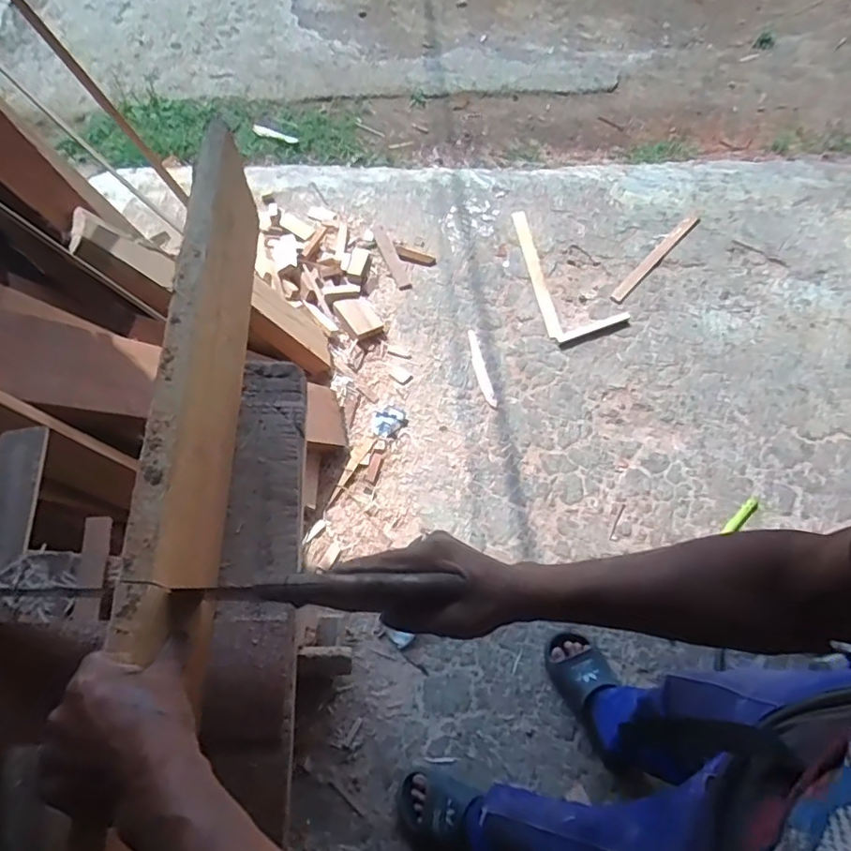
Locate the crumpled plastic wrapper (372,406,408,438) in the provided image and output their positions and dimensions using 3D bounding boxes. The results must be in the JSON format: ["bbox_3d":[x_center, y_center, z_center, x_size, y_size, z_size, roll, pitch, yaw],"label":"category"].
[{"bbox_3d":[-0.094,-0.008,1.465,0.076,0.018,0.091,37,67,14],"label":"crumpled plastic wrapper"}]

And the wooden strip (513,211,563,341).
[{"bbox_3d":[0.331,-0.459,1.707,0.039,0.027,0.454,-9,65,-8],"label":"wooden strip"}]

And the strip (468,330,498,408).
[{"bbox_3d":[0.152,-0.159,1.566,0.036,0.017,0.229,-9,65,-8],"label":"strip"}]

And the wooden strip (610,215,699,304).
[{"bbox_3d":[0.705,-0.518,1.751,0.040,0.020,0.438,40,68,15],"label":"wooden strip"}]

